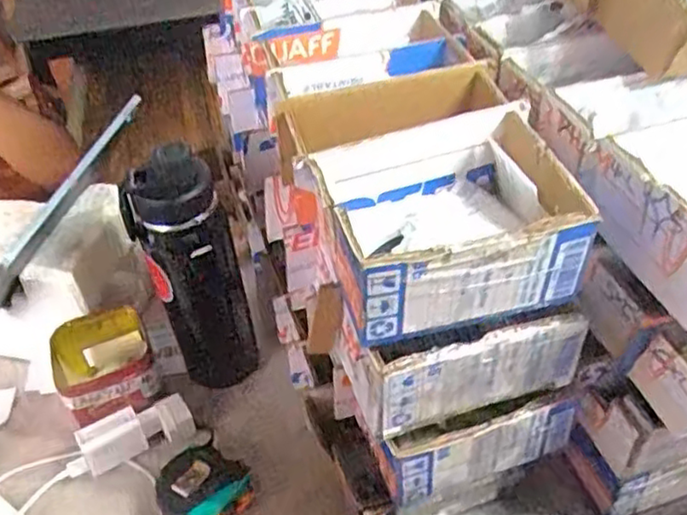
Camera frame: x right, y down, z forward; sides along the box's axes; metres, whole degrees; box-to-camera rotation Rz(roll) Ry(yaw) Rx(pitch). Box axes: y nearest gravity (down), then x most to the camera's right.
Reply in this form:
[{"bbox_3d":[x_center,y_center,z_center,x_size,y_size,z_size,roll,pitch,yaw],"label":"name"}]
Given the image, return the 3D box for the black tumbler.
[{"bbox_3d":[-0.146,0.027,0.680,0.086,0.287,0.093,-2,43,2],"label":"black tumbler"}]

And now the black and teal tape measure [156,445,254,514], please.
[{"bbox_3d":[-0.128,0.215,0.623,0.084,0.053,0.073,-16,44,-13],"label":"black and teal tape measure"}]

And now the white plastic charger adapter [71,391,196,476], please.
[{"bbox_3d":[-0.202,0.172,0.661,0.103,0.052,0.033,-18,45,-15],"label":"white plastic charger adapter"}]

